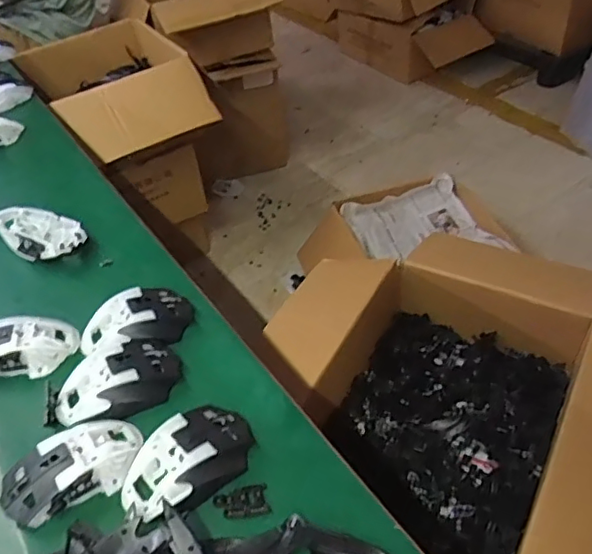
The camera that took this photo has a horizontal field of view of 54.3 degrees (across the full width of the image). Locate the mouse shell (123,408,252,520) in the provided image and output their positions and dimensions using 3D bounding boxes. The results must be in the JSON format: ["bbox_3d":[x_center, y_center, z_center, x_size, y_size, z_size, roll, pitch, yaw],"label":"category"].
[{"bbox_3d":[-0.091,0.155,0.495,0.116,0.032,0.067,-32,50,-25],"label":"mouse shell"}]

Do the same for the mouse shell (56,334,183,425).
[{"bbox_3d":[-0.175,0.097,0.563,0.123,0.032,0.084,-16,45,-11],"label":"mouse shell"}]

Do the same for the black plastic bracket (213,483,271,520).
[{"bbox_3d":[-0.045,0.188,0.480,0.043,0.005,0.027,-13,44,-8],"label":"black plastic bracket"}]

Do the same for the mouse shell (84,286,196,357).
[{"bbox_3d":[-0.170,0.048,0.618,0.118,0.038,0.074,-14,44,-9],"label":"mouse shell"}]

